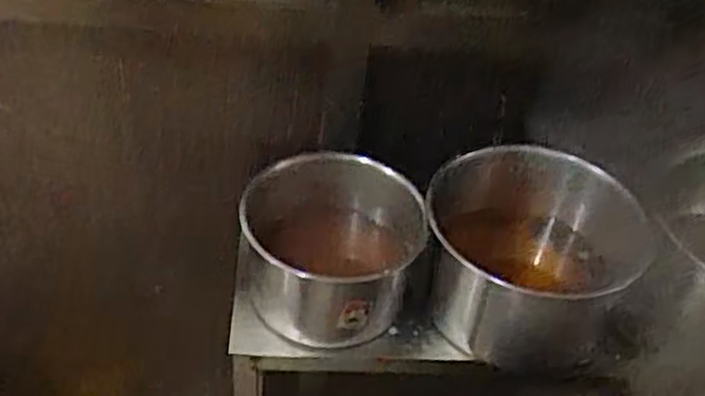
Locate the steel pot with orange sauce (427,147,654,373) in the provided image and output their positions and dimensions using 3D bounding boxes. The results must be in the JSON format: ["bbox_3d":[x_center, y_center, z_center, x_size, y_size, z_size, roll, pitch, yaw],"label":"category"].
[{"bbox_3d":[0.188,0.068,0.843,0.223,0.168,0.190,18,42,13],"label":"steel pot with orange sauce"}]

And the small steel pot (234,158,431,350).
[{"bbox_3d":[-0.022,0.051,0.824,0.185,0.138,0.185,4,41,-3],"label":"small steel pot"}]

